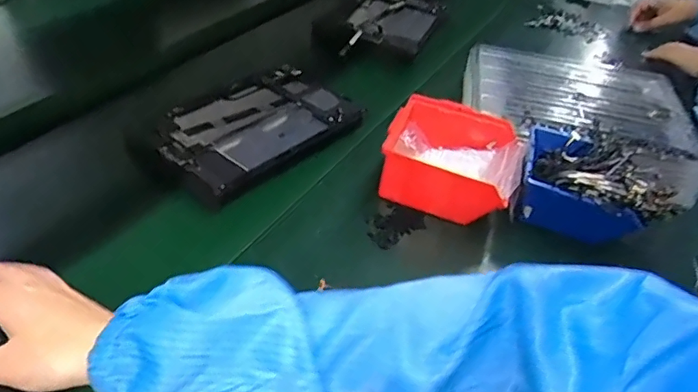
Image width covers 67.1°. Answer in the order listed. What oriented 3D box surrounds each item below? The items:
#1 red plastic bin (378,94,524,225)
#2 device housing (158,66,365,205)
[{"bbox_3d":[0.111,-0.034,0.573,0.134,0.081,0.122,18,40,13],"label":"red plastic bin"},{"bbox_3d":[-0.113,-0.083,0.620,0.158,0.032,0.231,30,44,25],"label":"device housing"}]

